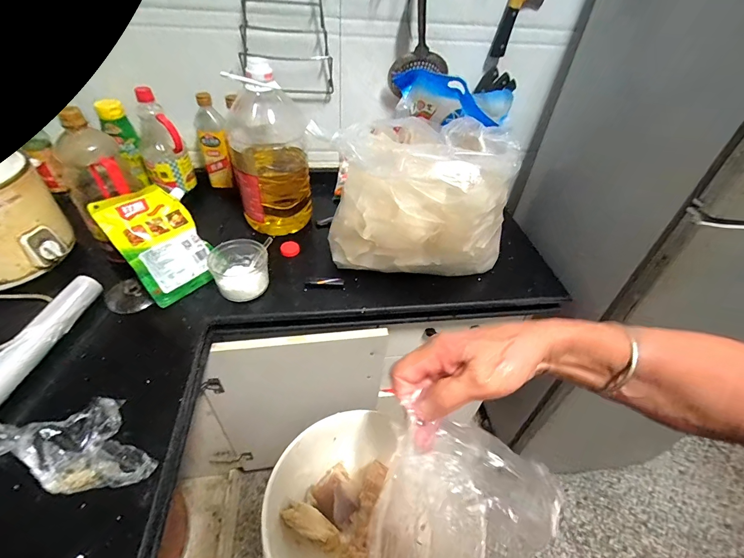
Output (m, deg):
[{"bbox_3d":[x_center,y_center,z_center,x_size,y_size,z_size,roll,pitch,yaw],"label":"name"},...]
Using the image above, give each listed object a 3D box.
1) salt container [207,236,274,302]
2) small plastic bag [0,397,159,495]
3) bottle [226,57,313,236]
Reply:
[{"bbox_3d":[-0.253,-0.019,0.691,0.115,0.085,0.106,-8,45,-15],"label":"salt container"},{"bbox_3d":[-0.389,0.210,0.466,0.225,0.034,0.117,8,43,1],"label":"small plastic bag"},{"bbox_3d":[-0.217,-0.270,0.774,0.152,0.338,0.159,-4,44,-11],"label":"bottle"}]

